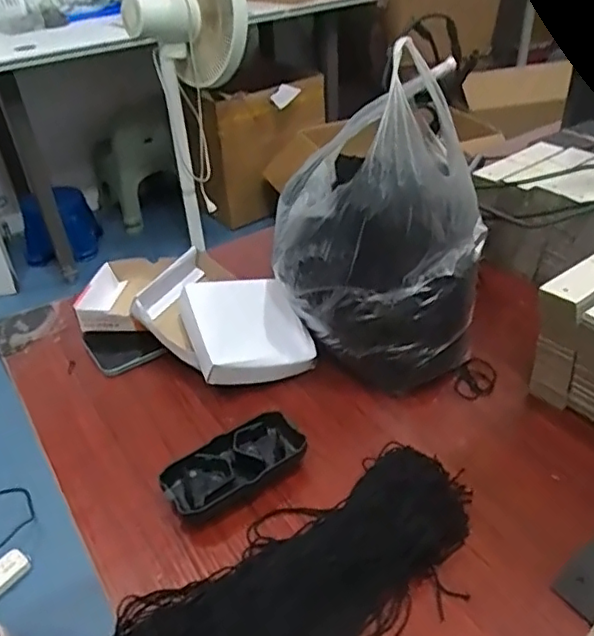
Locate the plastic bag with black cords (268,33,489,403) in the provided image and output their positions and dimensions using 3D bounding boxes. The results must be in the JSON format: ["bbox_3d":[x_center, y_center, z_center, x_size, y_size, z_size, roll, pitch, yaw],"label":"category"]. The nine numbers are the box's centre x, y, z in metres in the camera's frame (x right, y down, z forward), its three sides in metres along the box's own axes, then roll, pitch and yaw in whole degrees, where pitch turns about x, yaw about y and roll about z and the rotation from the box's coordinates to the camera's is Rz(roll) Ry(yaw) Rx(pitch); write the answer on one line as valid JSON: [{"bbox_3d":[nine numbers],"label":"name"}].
[{"bbox_3d":[0.072,-0.071,0.516,0.165,0.247,0.124,9,38,18],"label":"plastic bag with black cords"}]

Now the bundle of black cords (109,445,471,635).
[{"bbox_3d":[0.011,0.171,0.375,0.260,0.038,0.136,-24,40,-25],"label":"bundle of black cords"}]

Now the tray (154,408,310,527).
[{"bbox_3d":[-0.046,0.115,0.462,0.109,0.025,0.050,-26,41,-27],"label":"tray"}]

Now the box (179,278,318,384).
[{"bbox_3d":[-0.046,0.010,0.561,0.105,0.027,0.099,-2,53,-31],"label":"box"}]

